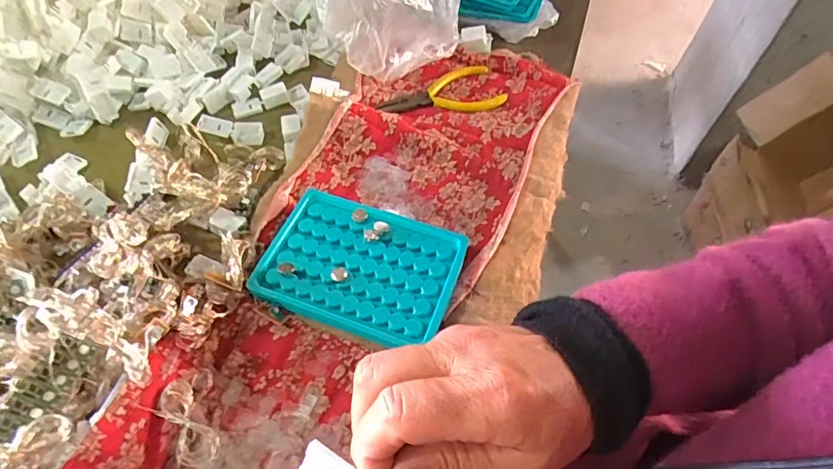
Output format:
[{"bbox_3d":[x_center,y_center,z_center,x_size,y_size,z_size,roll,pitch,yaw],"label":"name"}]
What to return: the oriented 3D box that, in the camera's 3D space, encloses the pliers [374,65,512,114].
[{"bbox_3d":[0.024,-0.132,0.489,0.120,0.012,0.057,-19,58,-15],"label":"pliers"}]

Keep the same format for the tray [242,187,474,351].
[{"bbox_3d":[-0.040,0.024,0.366,0.134,0.023,0.093,17,55,9],"label":"tray"}]

